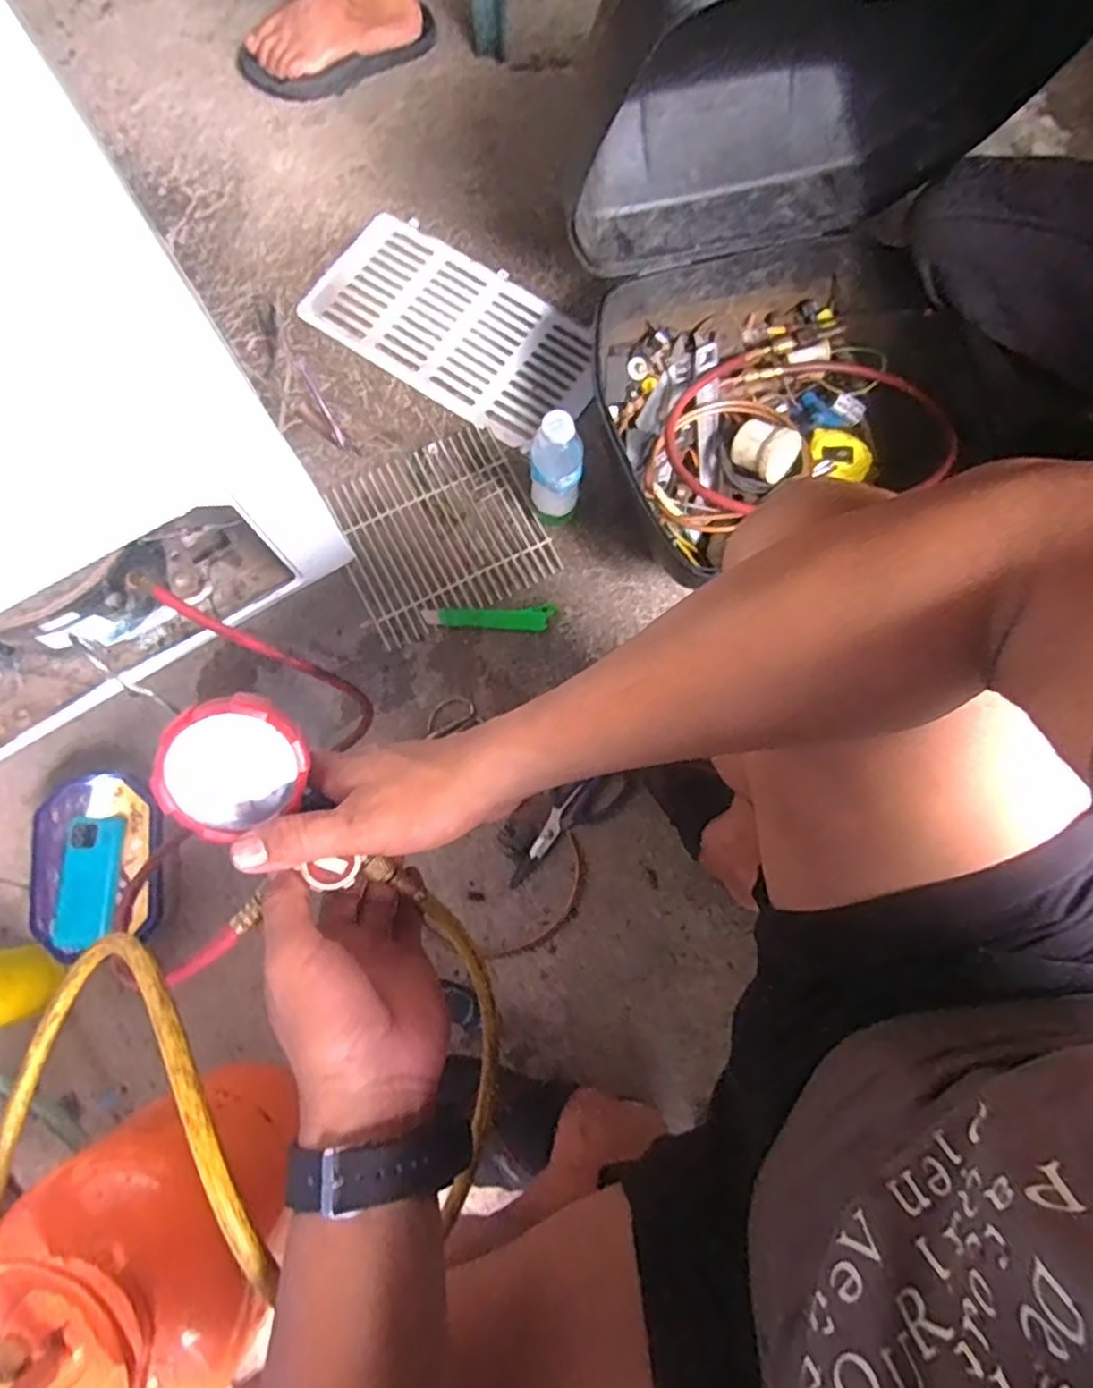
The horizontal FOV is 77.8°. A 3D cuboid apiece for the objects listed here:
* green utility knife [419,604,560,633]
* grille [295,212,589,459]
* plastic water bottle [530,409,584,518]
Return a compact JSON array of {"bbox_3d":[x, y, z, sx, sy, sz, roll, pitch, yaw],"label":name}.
[{"bbox_3d":[-0.068,-0.089,0.809,0.156,0.014,0.031,-1,78,-1],"label":"green utility knife"},{"bbox_3d":[-0.115,-0.486,0.901,0.392,0.018,0.197,34,80,6],"label":"grille"},{"bbox_3d":[0.012,-0.247,0.758,0.057,0.183,0.050,36,80,7],"label":"plastic water bottle"}]

